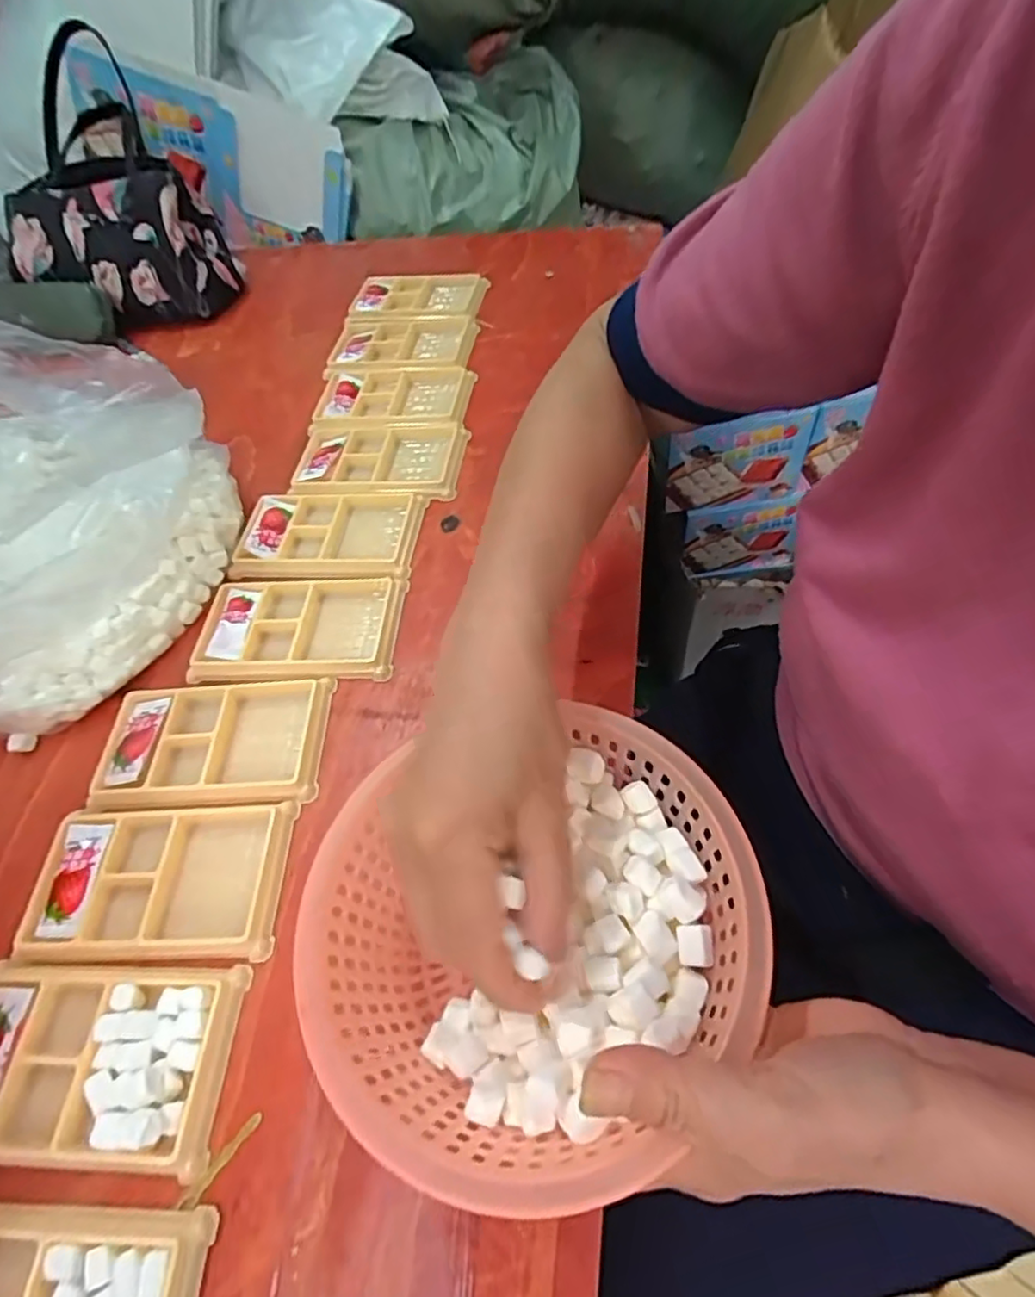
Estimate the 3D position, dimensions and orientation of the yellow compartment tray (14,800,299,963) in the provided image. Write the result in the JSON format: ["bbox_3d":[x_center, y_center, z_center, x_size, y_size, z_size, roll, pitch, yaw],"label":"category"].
[{"bbox_3d":[-0.191,0.125,0.334,0.133,0.017,0.078,-2,57,3],"label":"yellow compartment tray"}]

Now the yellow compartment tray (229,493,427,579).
[{"bbox_3d":[-0.141,-0.088,0.461,0.132,0.010,0.080,1,57,5],"label":"yellow compartment tray"}]

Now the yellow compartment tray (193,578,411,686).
[{"bbox_3d":[-0.149,-0.014,0.418,0.136,0.010,0.081,0,57,4],"label":"yellow compartment tray"}]

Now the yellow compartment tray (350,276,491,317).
[{"bbox_3d":[-0.101,-0.364,0.635,0.134,0.010,0.065,-1,57,8],"label":"yellow compartment tray"}]

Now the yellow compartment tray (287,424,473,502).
[{"bbox_3d":[-0.113,-0.155,0.503,0.137,0.010,0.082,1,57,5],"label":"yellow compartment tray"}]

